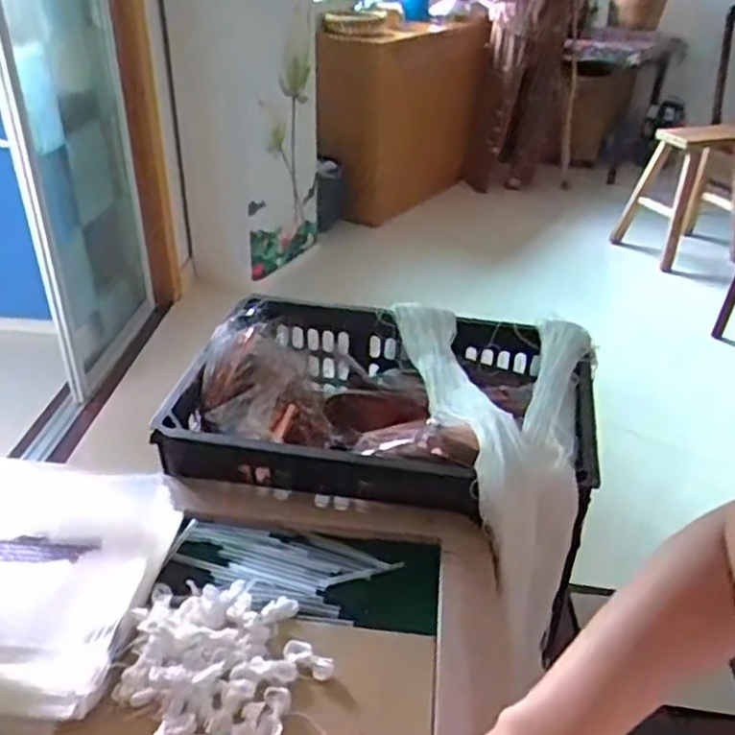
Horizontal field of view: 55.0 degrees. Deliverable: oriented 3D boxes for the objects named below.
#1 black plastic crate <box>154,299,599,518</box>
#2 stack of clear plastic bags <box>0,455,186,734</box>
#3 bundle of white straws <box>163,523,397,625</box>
[{"bbox_3d":[0.023,0.049,0.817,0.437,0.126,0.305,7,33,9],"label":"black plastic crate"},{"bbox_3d":[-0.284,0.164,0.593,0.212,0.023,0.272,5,32,5],"label":"stack of clear plastic bags"},{"bbox_3d":[-0.080,0.177,0.627,0.194,0.014,0.085,9,33,12],"label":"bundle of white straws"}]

